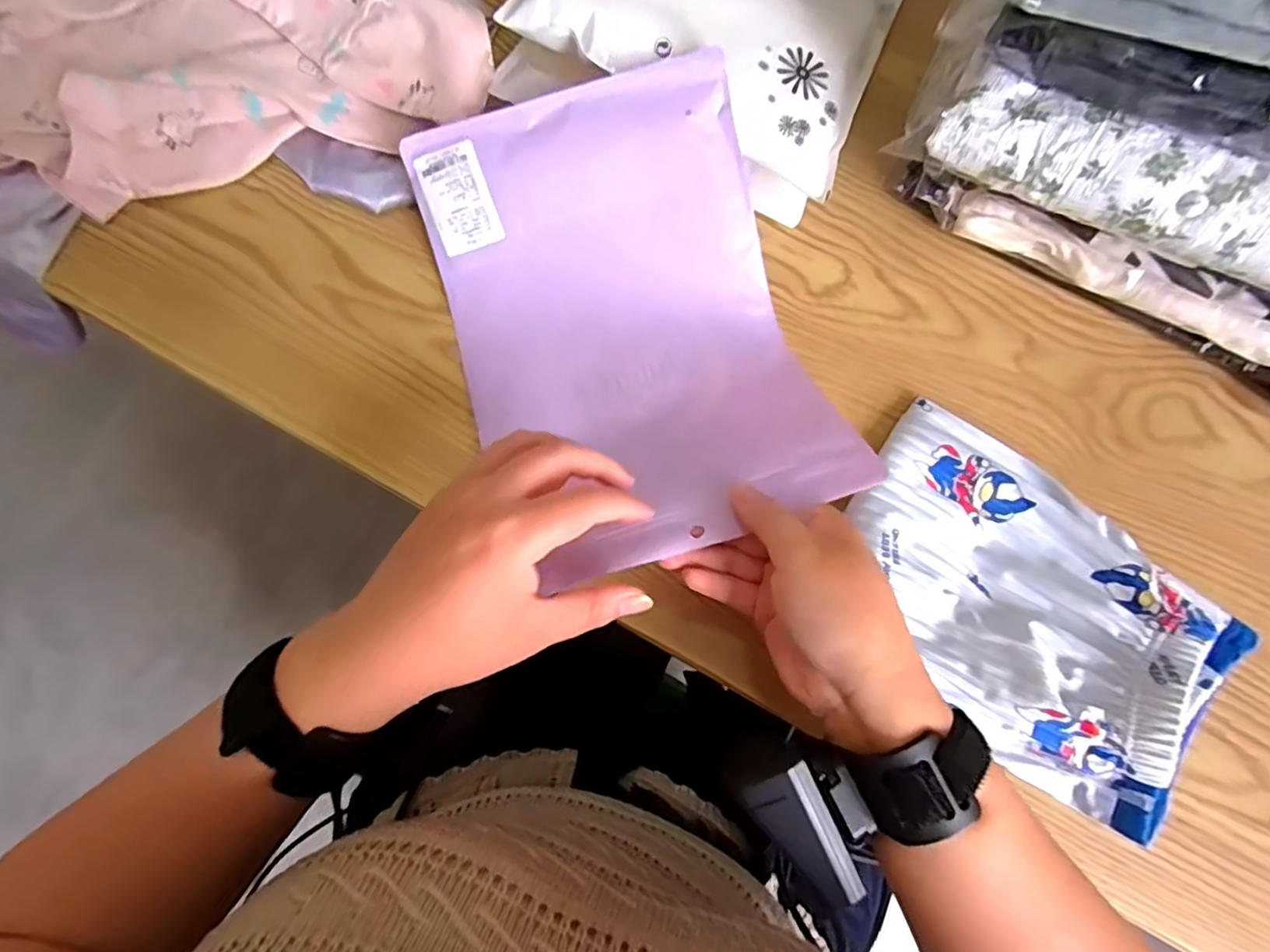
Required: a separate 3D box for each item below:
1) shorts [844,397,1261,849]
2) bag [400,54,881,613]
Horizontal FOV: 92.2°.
[{"bbox_3d":[0.210,0.067,0.332,0.212,0.052,0.144,43,78,9],"label":"shorts"},{"bbox_3d":[-0.007,-0.093,0.360,0.194,0.067,0.281,-15,76,-5],"label":"bag"}]

